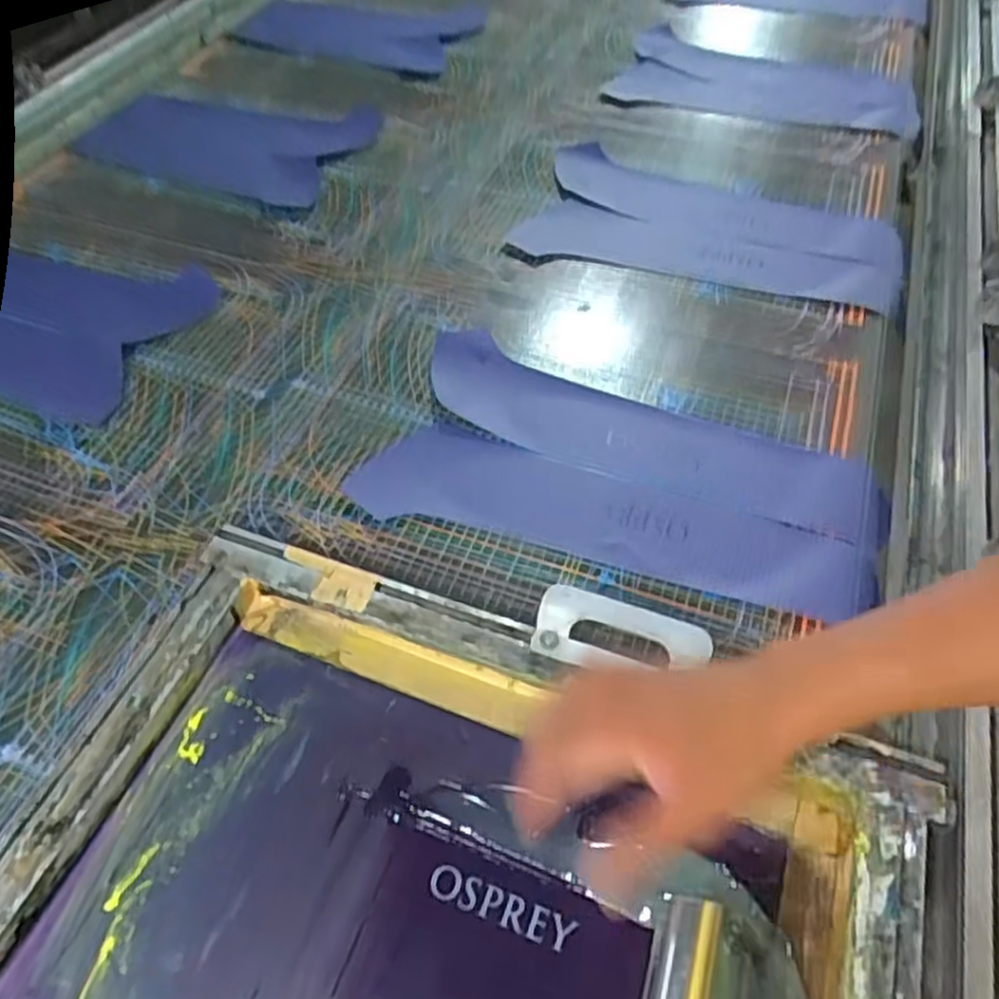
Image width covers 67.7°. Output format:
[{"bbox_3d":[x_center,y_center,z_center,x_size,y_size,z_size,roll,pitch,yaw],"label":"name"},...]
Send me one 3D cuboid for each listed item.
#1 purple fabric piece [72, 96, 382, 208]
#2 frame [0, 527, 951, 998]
[{"bbox_3d":[-0.374,-0.480,0.991,0.377,0.043,0.184,17,55,15],"label":"purple fabric piece"},{"bbox_3d":[-0.051,0.261,0.433,0.537,0.035,0.415,17,55,15],"label":"frame"}]

